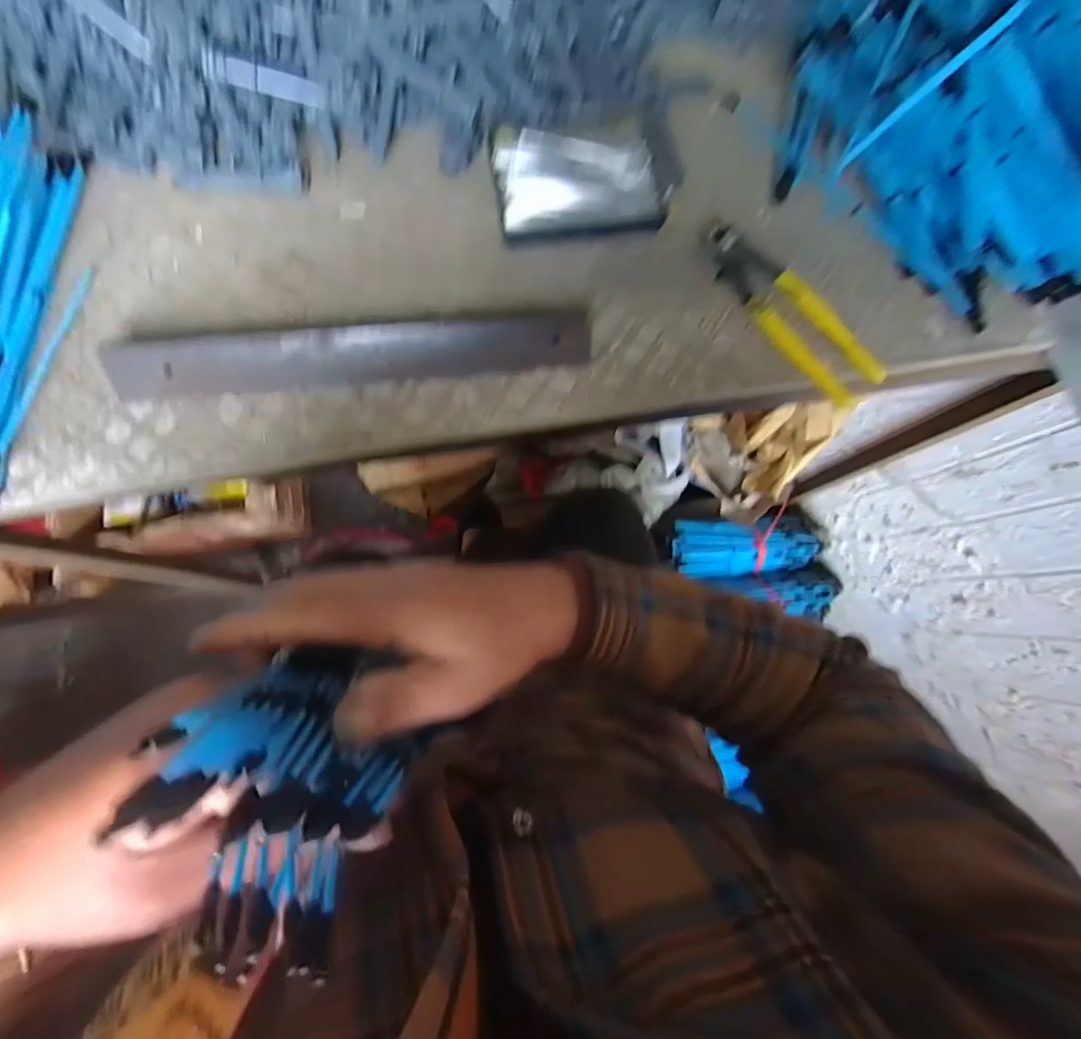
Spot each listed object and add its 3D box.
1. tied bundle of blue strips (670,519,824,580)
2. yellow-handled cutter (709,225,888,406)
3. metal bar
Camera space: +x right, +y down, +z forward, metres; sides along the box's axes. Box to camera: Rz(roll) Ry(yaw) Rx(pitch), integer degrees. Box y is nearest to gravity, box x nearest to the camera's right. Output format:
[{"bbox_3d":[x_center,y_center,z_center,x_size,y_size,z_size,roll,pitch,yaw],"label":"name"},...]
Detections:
[{"bbox_3d":[0.392,0.058,0.954,0.279,0.061,0.101,1,79,-5],"label":"tied bundle of blue strips"},{"bbox_3d":[0.187,-0.157,0.382,0.044,0.013,0.163,-40,85,-11],"label":"yellow-handled cutter"},{"bbox_3d":[-0.121,-0.113,0.343,0.313,0.027,0.037,-7,79,-6],"label":"metal bar"}]

